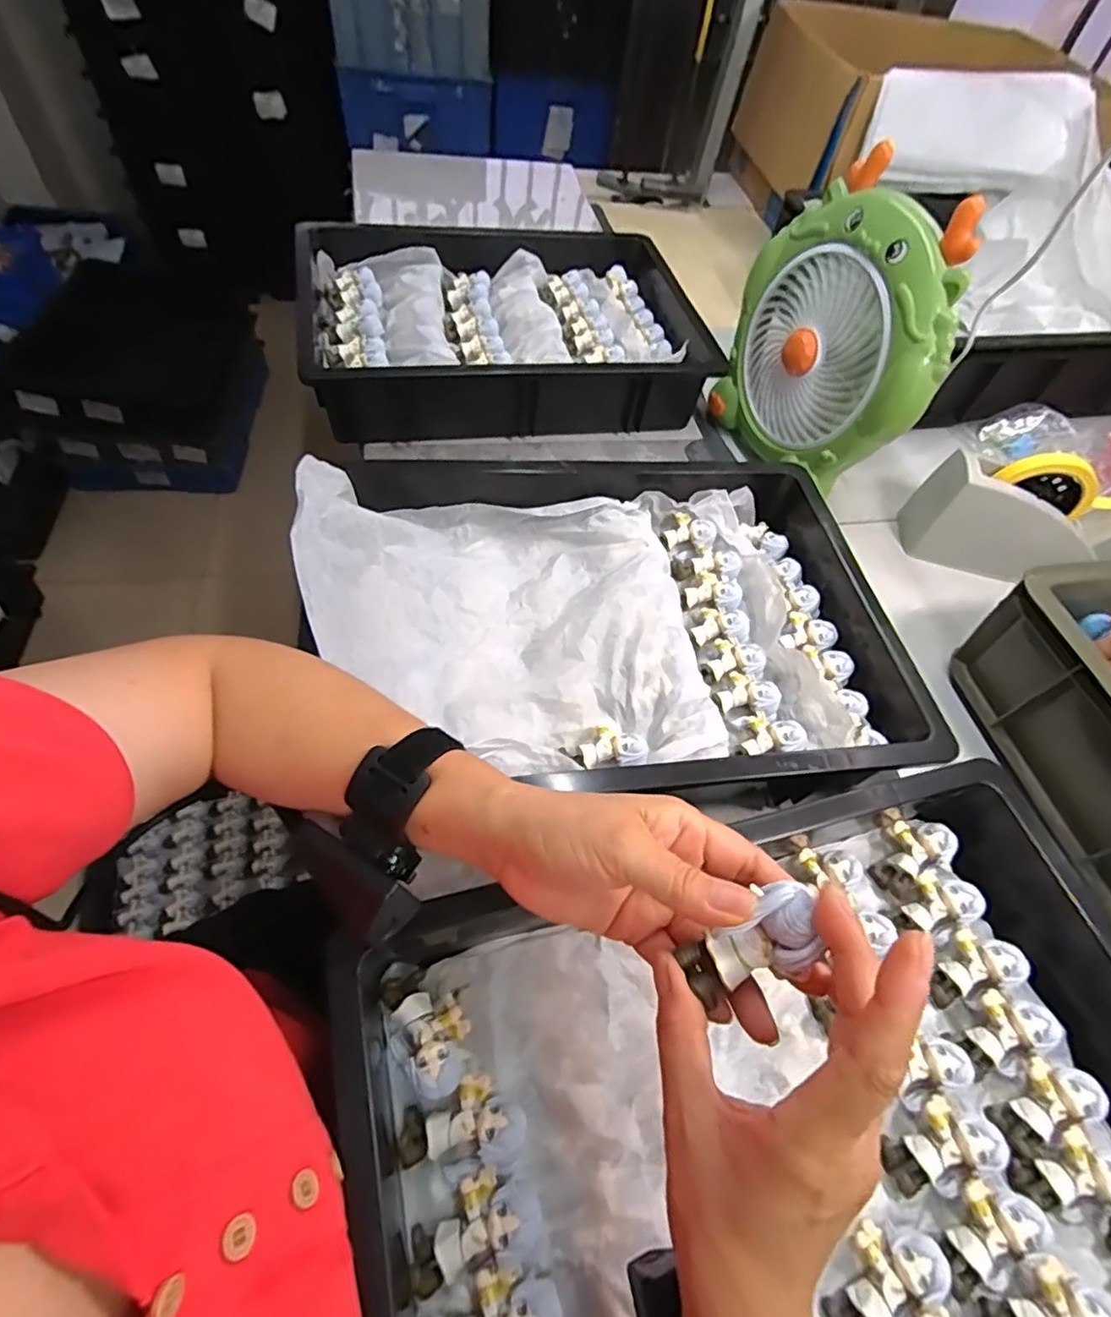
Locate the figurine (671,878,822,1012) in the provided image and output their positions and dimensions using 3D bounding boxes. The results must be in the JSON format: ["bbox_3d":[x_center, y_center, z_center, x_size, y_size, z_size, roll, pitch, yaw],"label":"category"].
[{"bbox_3d":[0.083,0.118,0.247,0.061,0.029,0.030,-41,64,17],"label":"figurine"}]

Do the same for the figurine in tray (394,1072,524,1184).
[{"bbox_3d":[-0.048,0.243,0.312,0.061,0.025,0.038,-13,59,-16],"label":"figurine in tray"}]

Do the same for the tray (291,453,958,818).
[{"bbox_3d":[0.043,-0.038,0.477,0.453,0.076,0.302,-1,57,-9],"label":"tray"}]

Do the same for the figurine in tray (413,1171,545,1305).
[{"bbox_3d":[-0.039,0.272,0.292,0.061,0.029,0.033,-12,59,-15],"label":"figurine in tray"}]

